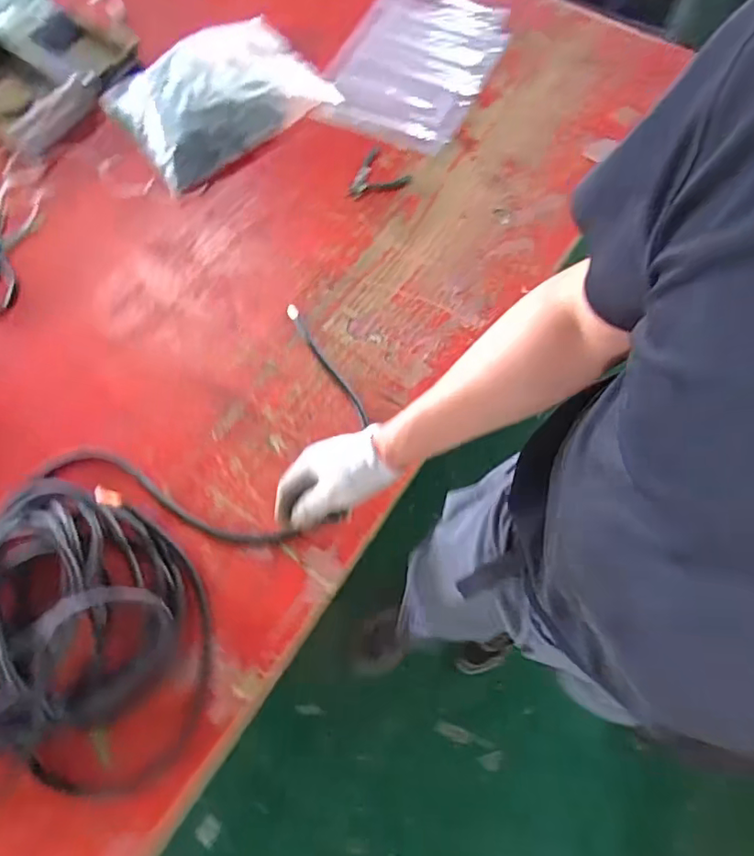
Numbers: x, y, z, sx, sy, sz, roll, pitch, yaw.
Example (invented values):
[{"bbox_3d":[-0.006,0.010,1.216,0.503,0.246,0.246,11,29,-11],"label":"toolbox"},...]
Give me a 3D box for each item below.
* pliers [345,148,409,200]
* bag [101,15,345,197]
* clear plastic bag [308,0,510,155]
[{"bbox_3d":[0.009,-0.456,1.008,0.094,0.014,0.118,22,72,9],"label":"pliers"},{"bbox_3d":[-0.295,-0.636,1.050,0.381,0.071,0.263,-36,73,-11],"label":"bag"},{"bbox_3d":[0.078,-0.745,1.120,0.291,0.023,0.449,22,72,9],"label":"clear plastic bag"}]

